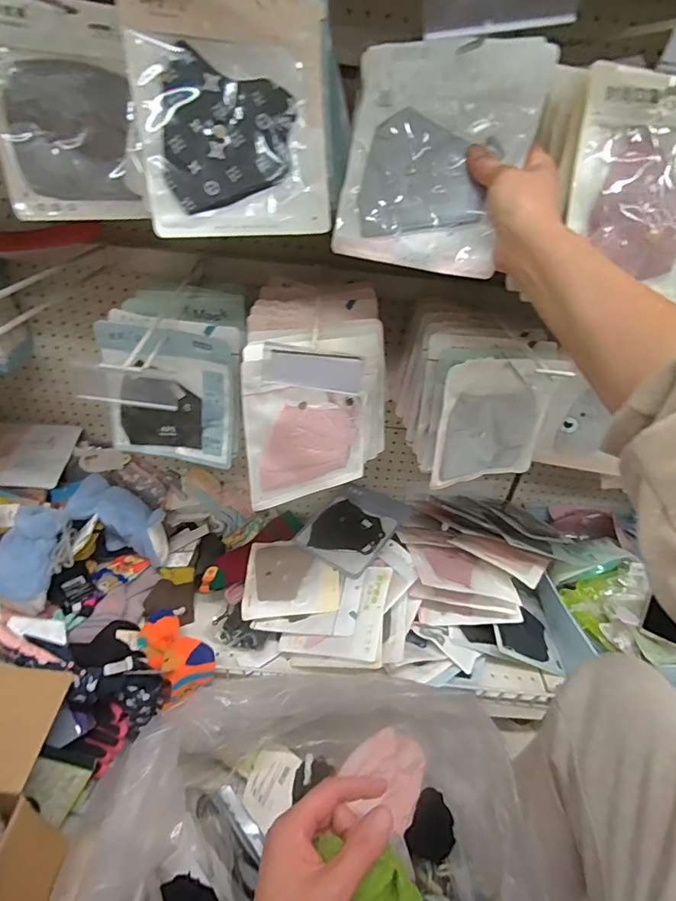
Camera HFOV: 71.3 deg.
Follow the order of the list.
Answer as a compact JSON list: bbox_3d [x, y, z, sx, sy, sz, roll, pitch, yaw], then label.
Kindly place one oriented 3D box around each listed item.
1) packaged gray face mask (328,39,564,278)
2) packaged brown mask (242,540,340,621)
[{"bbox_3d":[0.087,-0.273,0.442,0.171,0.194,0.016,16,15,17],"label":"packaged gray face mask"},{"bbox_3d":[-0.089,0.239,0.897,0.178,0.007,0.156,-8,46,8],"label":"packaged brown mask"}]

